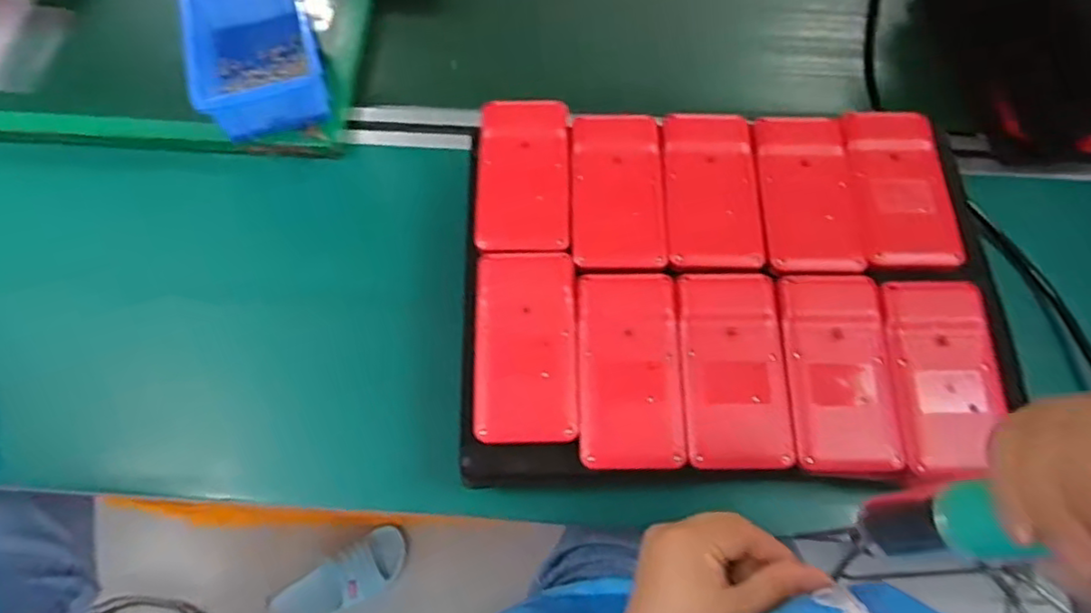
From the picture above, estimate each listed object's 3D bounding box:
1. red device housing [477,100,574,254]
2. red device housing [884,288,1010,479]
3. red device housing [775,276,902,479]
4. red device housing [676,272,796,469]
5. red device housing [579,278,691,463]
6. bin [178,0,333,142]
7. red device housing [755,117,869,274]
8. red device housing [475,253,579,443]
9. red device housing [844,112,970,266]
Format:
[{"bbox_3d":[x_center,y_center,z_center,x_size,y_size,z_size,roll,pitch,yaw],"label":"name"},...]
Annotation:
[{"bbox_3d":[-0.015,-0.093,0.445,0.063,0.010,0.116,1,65,0],"label":"red device housing"},{"bbox_3d":[0.238,0.041,0.386,0.058,0.021,0.111,2,65,1],"label":"red device housing"},{"bbox_3d":[0.177,0.038,0.391,0.061,0.019,0.116,0,65,-1],"label":"red device housing"},{"bbox_3d":[0.114,0.036,0.395,0.062,0.014,0.118,0,65,0],"label":"red device housing"},{"bbox_3d":[0.051,0.037,0.394,0.061,0.014,0.117,0,65,0],"label":"red device housing"},{"bbox_3d":[-0.240,-0.213,0.542,0.098,0.050,0.145,-18,67,-8],"label":"bin"},{"bbox_3d":[0.179,-0.074,0.444,0.065,0.021,0.123,2,65,0],"label":"red device housing"},{"bbox_3d":[-0.012,0.023,0.400,0.060,0.015,0.115,-1,65,-1],"label":"red device housing"},{"bbox_3d":[0.240,-0.079,0.436,0.060,0.018,0.117,0,65,0],"label":"red device housing"}]

